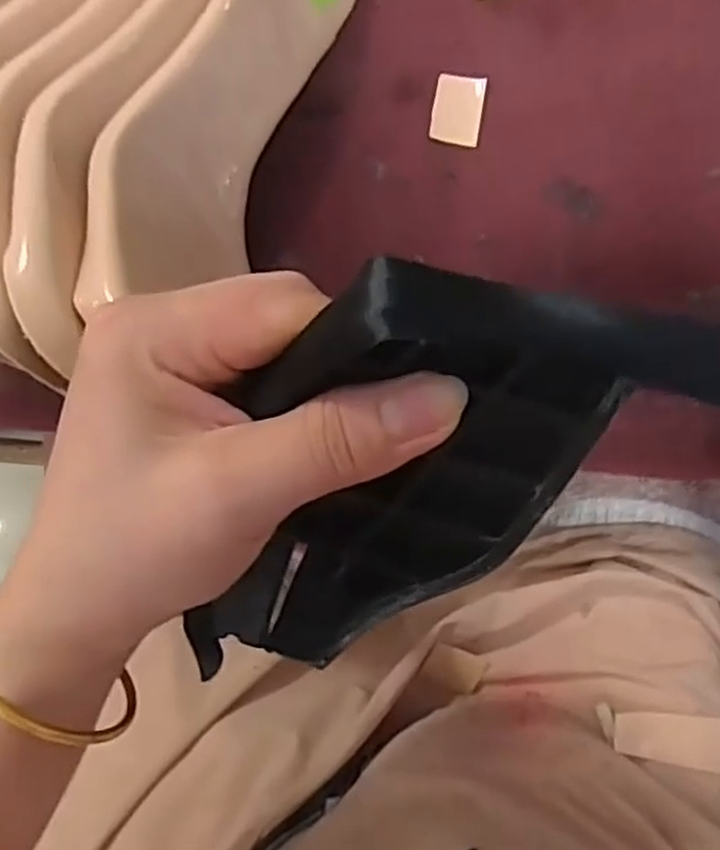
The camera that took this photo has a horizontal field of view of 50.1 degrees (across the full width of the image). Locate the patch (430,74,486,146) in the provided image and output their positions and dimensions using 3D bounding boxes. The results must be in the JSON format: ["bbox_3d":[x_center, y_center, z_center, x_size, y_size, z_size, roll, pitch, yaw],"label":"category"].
[{"bbox_3d":[0.043,-0.138,0.337,0.021,0.004,0.030,8,84,4],"label":"patch"}]

